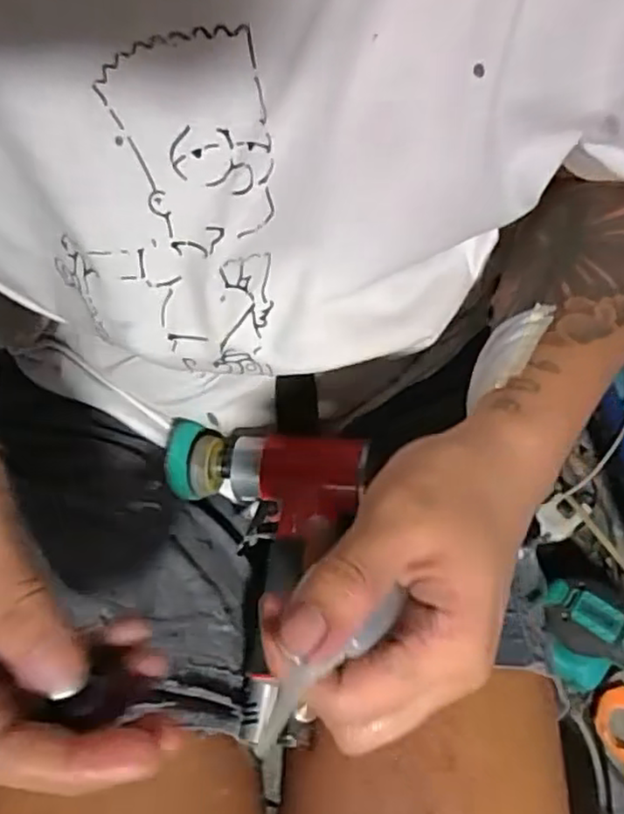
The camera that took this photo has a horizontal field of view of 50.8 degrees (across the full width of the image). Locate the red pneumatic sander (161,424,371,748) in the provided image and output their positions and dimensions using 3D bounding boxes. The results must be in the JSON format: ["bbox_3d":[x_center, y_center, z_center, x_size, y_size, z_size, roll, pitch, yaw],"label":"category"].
[{"bbox_3d":[-0.041,0.075,0.339,0.111,0.044,0.150,14,59,7],"label":"red pneumatic sander"}]

